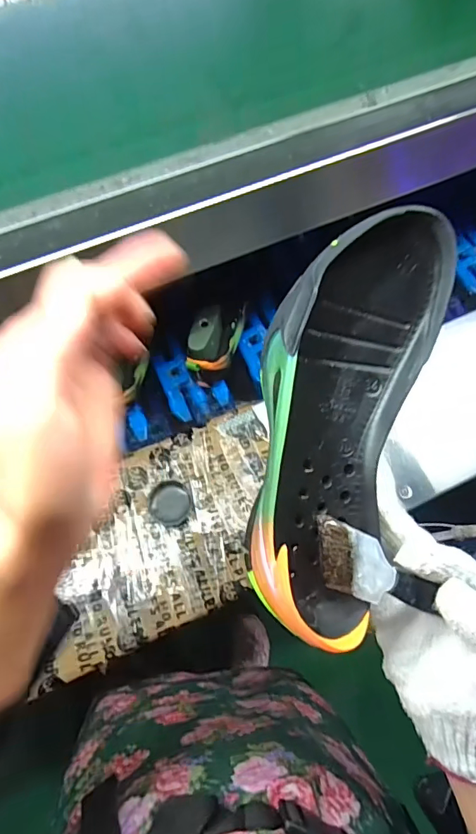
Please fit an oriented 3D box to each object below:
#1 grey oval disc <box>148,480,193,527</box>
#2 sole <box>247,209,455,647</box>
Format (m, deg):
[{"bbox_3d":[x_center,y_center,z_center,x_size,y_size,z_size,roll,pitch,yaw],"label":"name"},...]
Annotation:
[{"bbox_3d":[-0.092,0.118,0.646,0.057,0.010,0.061,7,77,6],"label":"grey oval disc"},{"bbox_3d":[0.056,0.005,0.266,0.098,0.049,0.237,15,91,3],"label":"sole"}]

